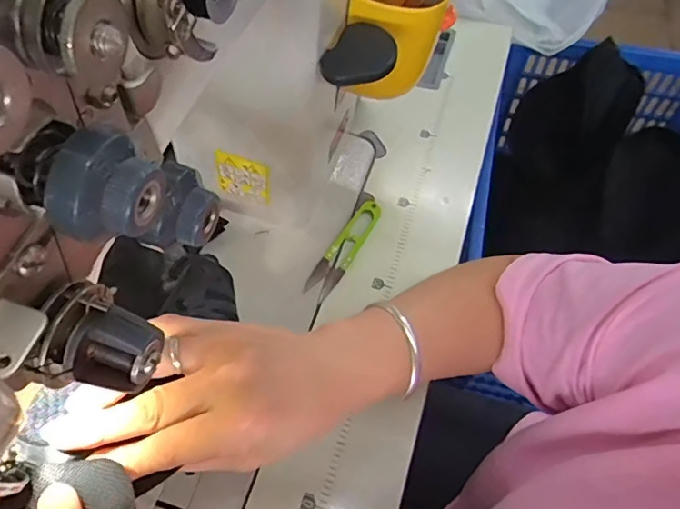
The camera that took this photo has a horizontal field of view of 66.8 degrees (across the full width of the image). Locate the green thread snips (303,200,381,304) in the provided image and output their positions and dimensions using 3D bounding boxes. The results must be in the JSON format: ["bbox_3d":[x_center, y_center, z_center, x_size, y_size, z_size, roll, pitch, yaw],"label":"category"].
[{"bbox_3d":[0.004,-0.008,0.507,0.026,0.013,0.113,27,64,16],"label":"green thread snips"}]

